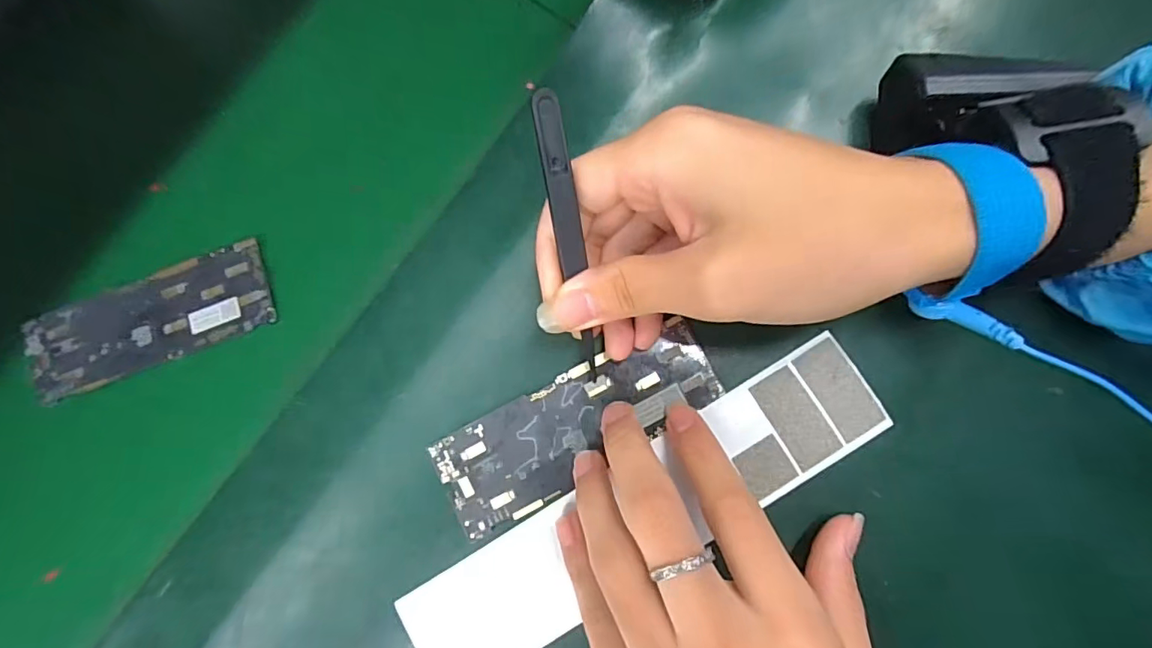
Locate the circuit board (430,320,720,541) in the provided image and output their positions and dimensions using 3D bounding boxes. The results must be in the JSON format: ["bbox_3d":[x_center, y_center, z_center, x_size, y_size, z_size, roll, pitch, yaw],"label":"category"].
[{"bbox_3d":[0.001,0.043,0.227,0.124,0.004,0.044,-29,83,0],"label":"circuit board"}]

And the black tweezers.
[{"bbox_3d":[-0.002,-0.027,0.197,0.009,0.008,0.112,-9,119,2],"label":"black tweezers"}]

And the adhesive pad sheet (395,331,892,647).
[{"bbox_3d":[0.028,0.080,0.221,0.216,0.006,0.047,-32,83,1],"label":"adhesive pad sheet"}]

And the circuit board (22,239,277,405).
[{"bbox_3d":[-0.205,-0.001,0.252,0.120,0.004,0.042,-21,90,3],"label":"circuit board"}]

